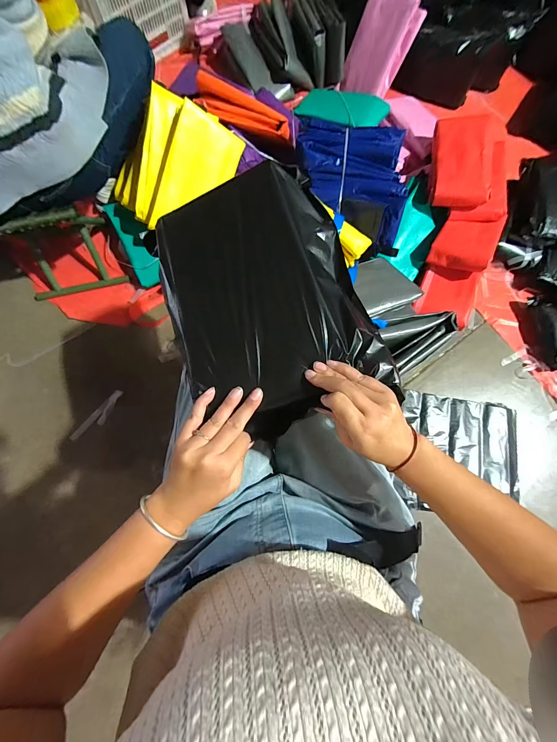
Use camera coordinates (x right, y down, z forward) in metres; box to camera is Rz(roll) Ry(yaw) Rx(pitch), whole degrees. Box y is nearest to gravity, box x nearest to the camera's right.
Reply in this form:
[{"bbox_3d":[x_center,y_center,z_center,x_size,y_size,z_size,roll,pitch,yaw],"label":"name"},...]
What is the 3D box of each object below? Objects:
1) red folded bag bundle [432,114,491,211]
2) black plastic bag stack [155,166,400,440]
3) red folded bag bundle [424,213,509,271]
[{"bbox_3d":[0.580,-0.664,0.925,0.171,0.091,0.308,7,76,0],"label":"red folded bag bundle"},{"bbox_3d":[-0.015,-0.098,0.360,0.230,0.043,0.322,-17,77,-6],"label":"black plastic bag stack"},{"bbox_3d":[0.587,-0.392,0.927,0.198,0.073,0.174,18,76,3],"label":"red folded bag bundle"}]

